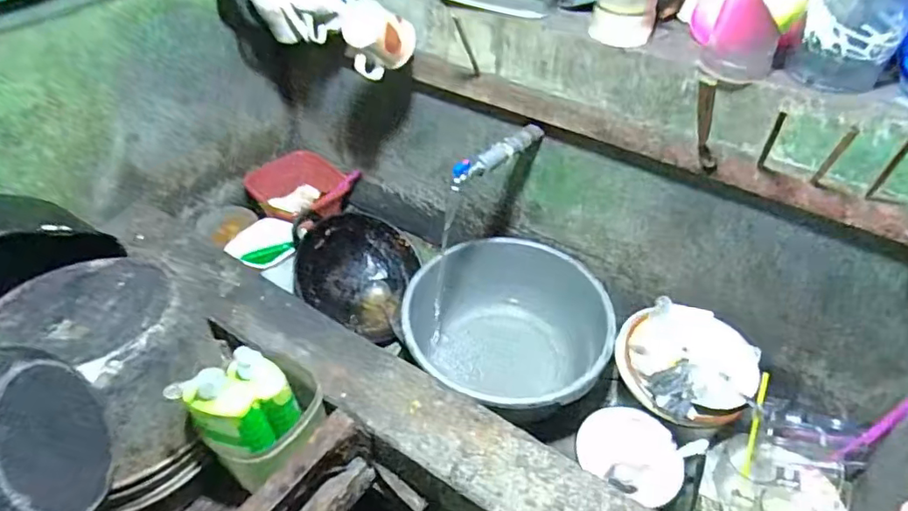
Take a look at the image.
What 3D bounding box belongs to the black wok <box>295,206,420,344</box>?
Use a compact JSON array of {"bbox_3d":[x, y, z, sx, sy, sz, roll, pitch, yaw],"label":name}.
[{"bbox_3d":[-0.222,0.027,1.215,0.288,0.101,0.257,24,73,-17],"label":"black wok"}]

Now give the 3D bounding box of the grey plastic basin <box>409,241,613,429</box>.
[{"bbox_3d":[0.110,0.163,1.099,0.366,0.214,0.369,1,44,-1],"label":"grey plastic basin"}]

